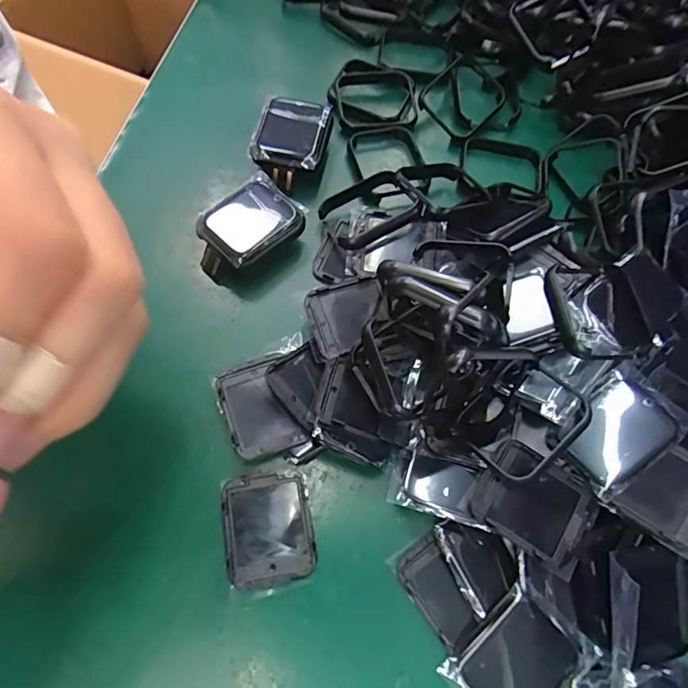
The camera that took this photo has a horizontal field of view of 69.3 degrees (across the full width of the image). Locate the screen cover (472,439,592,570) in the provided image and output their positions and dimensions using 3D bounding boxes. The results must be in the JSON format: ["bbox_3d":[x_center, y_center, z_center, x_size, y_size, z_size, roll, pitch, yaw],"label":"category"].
[{"bbox_3d":[0.068,0.057,0.180,0.038,0.010,0.032,30,69,9],"label":"screen cover"}]

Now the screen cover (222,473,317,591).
[{"bbox_3d":[-0.028,0.069,0.188,0.031,0.004,0.039,-9,68,-7],"label":"screen cover"}]

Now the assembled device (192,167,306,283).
[{"bbox_3d":[-0.044,-0.053,0.231,0.035,0.016,0.050,39,70,13],"label":"assembled device"}]

